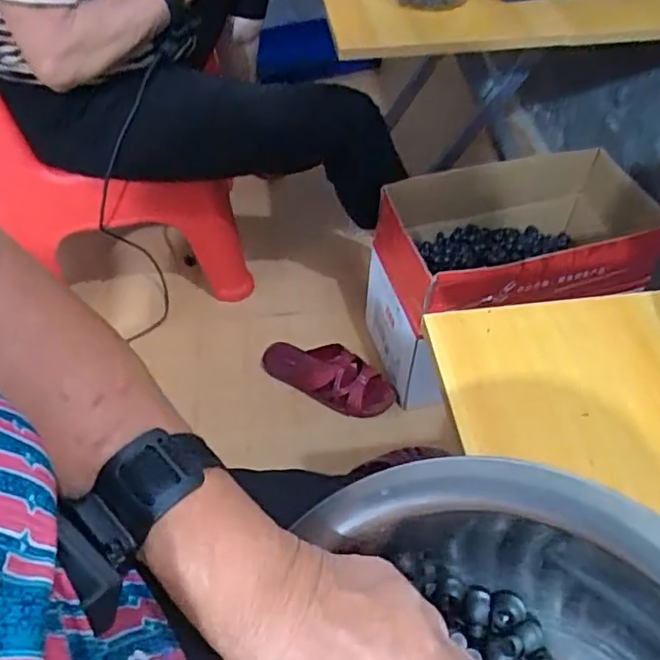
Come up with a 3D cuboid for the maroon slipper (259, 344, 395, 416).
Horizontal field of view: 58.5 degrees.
[{"bbox_3d":[-0.003,0.081,1.017,0.234,0.061,0.092,28,62,13],"label":"maroon slipper"}]

